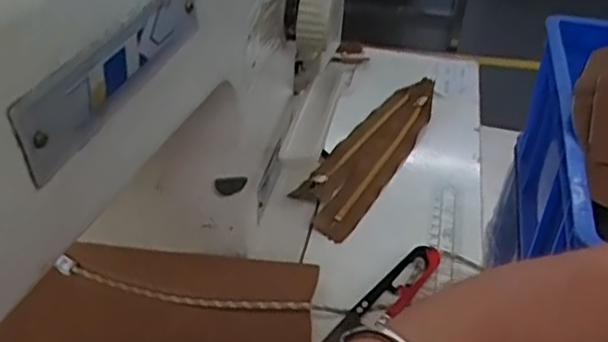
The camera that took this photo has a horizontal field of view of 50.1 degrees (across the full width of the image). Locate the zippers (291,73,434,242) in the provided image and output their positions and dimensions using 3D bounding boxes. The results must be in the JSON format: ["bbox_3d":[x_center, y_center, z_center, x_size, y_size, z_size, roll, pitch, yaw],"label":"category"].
[{"bbox_3d":[0.053,-0.018,0.502,0.050,0.018,0.209,22,40,21],"label":"zippers"}]

